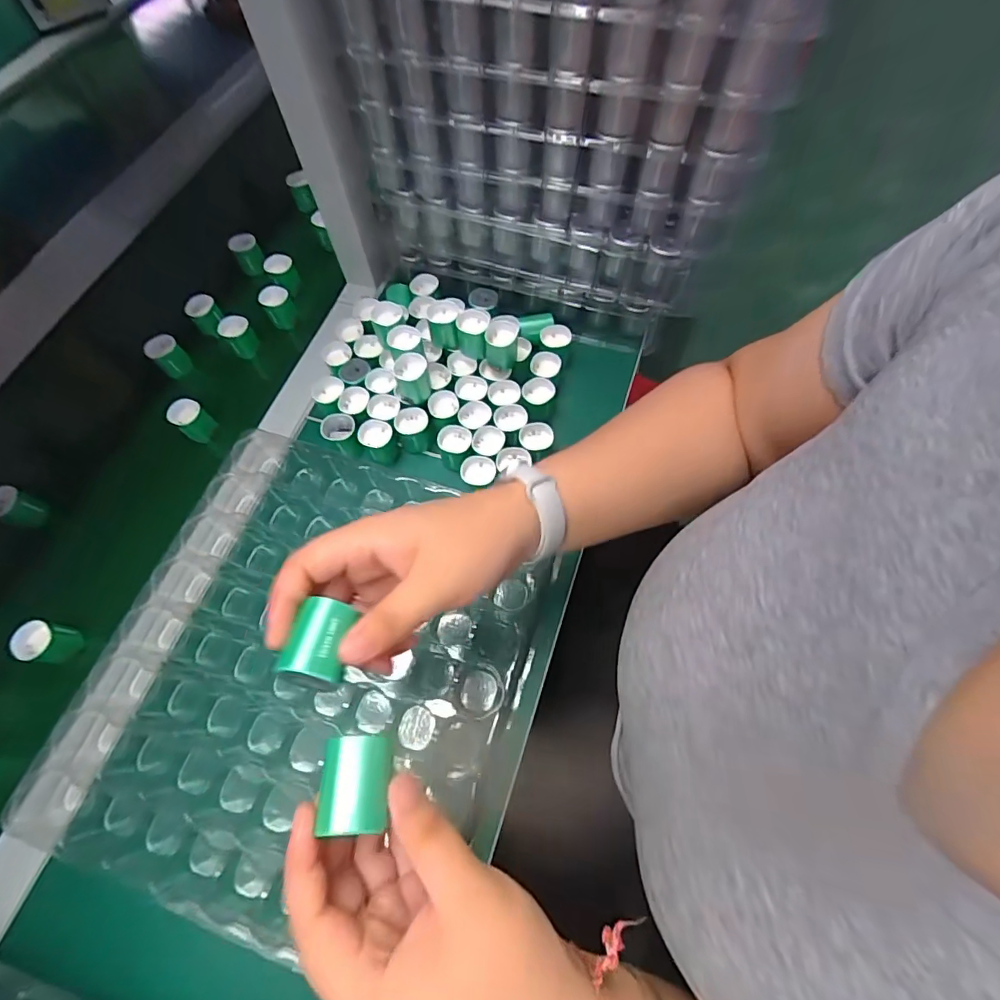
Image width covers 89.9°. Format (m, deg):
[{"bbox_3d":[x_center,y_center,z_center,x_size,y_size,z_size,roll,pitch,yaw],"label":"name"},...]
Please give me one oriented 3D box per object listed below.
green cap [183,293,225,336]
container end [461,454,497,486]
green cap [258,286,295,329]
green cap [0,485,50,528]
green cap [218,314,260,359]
[{"bbox_3d":[-0.321,-0.204,0.549,0.028,0.030,0.030,0,65,1],"label":"green cap"},{"bbox_3d":[-0.019,-0.023,0.448,0.031,0.025,0.024,0,65,1],"label":"container end"},{"bbox_3d":[-0.244,-0.214,0.552,0.030,0.039,0.028,0,65,1],"label":"green cap"},{"bbox_3d":[-0.444,0.007,0.459,0.036,0.031,0.030,20,67,10],"label":"green cap"},{"bbox_3d":[-0.278,-0.175,0.536,0.029,0.034,0.031,0,65,1],"label":"green cap"}]

